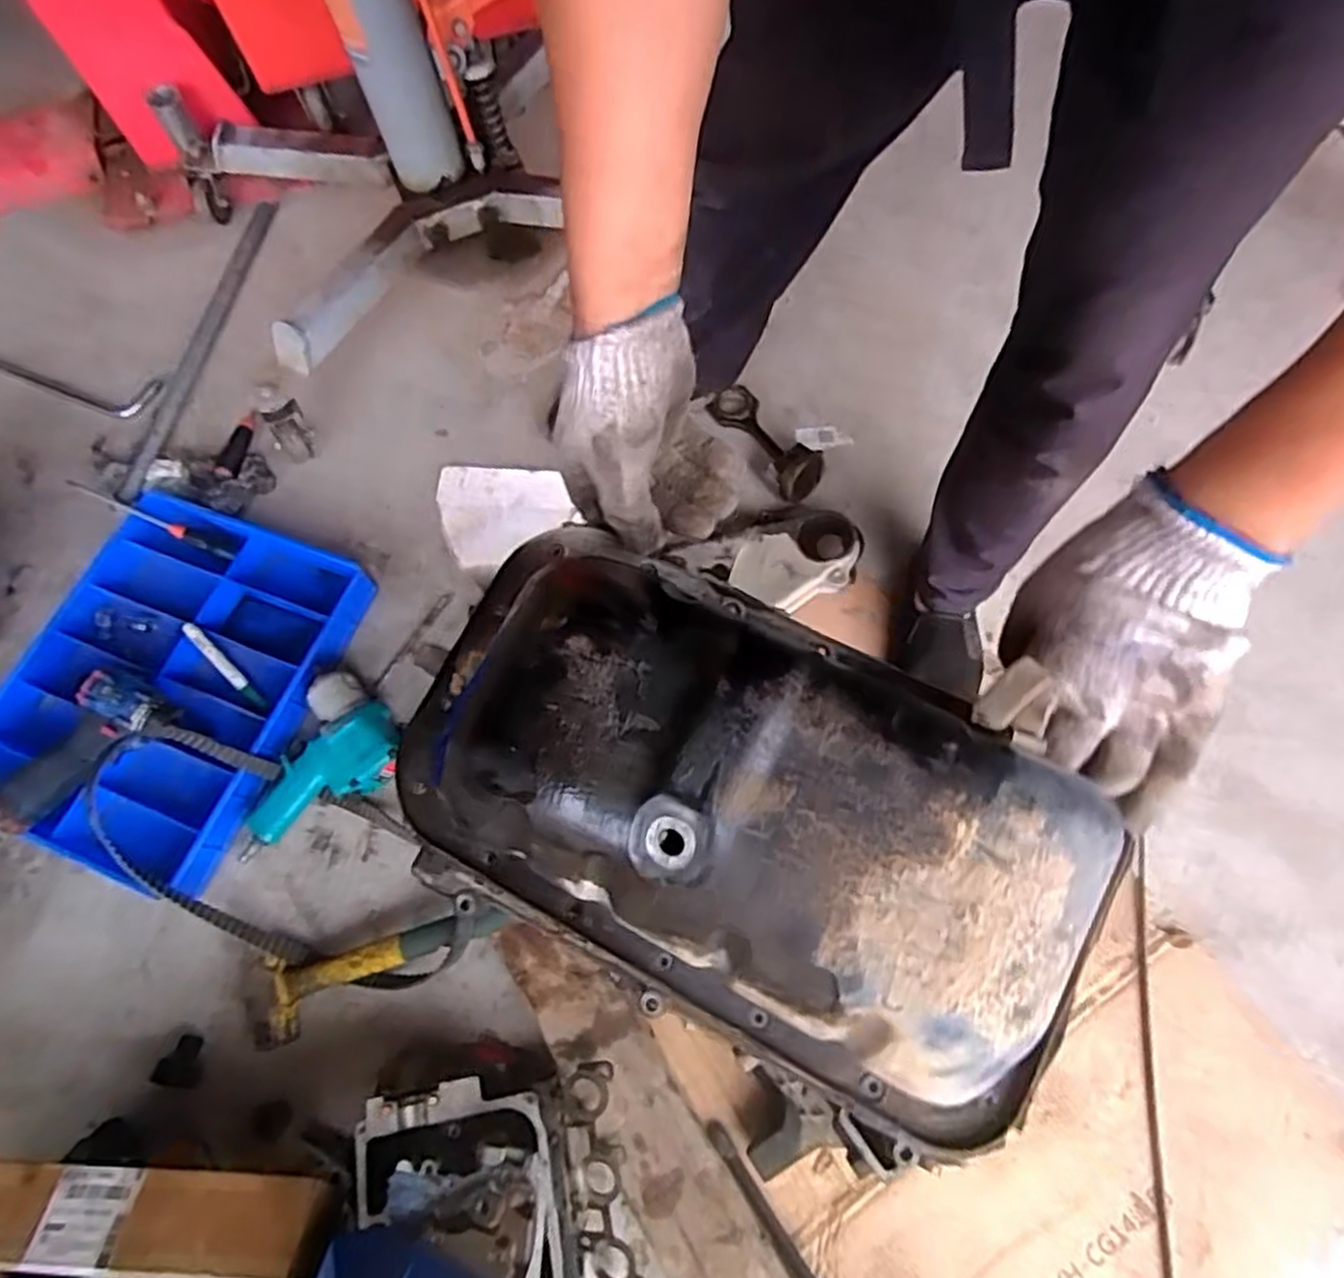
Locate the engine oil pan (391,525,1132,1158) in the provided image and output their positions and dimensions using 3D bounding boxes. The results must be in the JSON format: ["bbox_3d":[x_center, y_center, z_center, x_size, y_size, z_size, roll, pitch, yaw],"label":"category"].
[{"bbox_3d":[0.021,0.070,0.402,0.364,0.158,0.218,25,71,13],"label":"engine oil pan"}]

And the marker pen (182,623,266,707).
[{"bbox_3d":[-0.564,0.032,0.966,0.019,0.020,0.138,-44,91,-14],"label":"marker pen"}]

